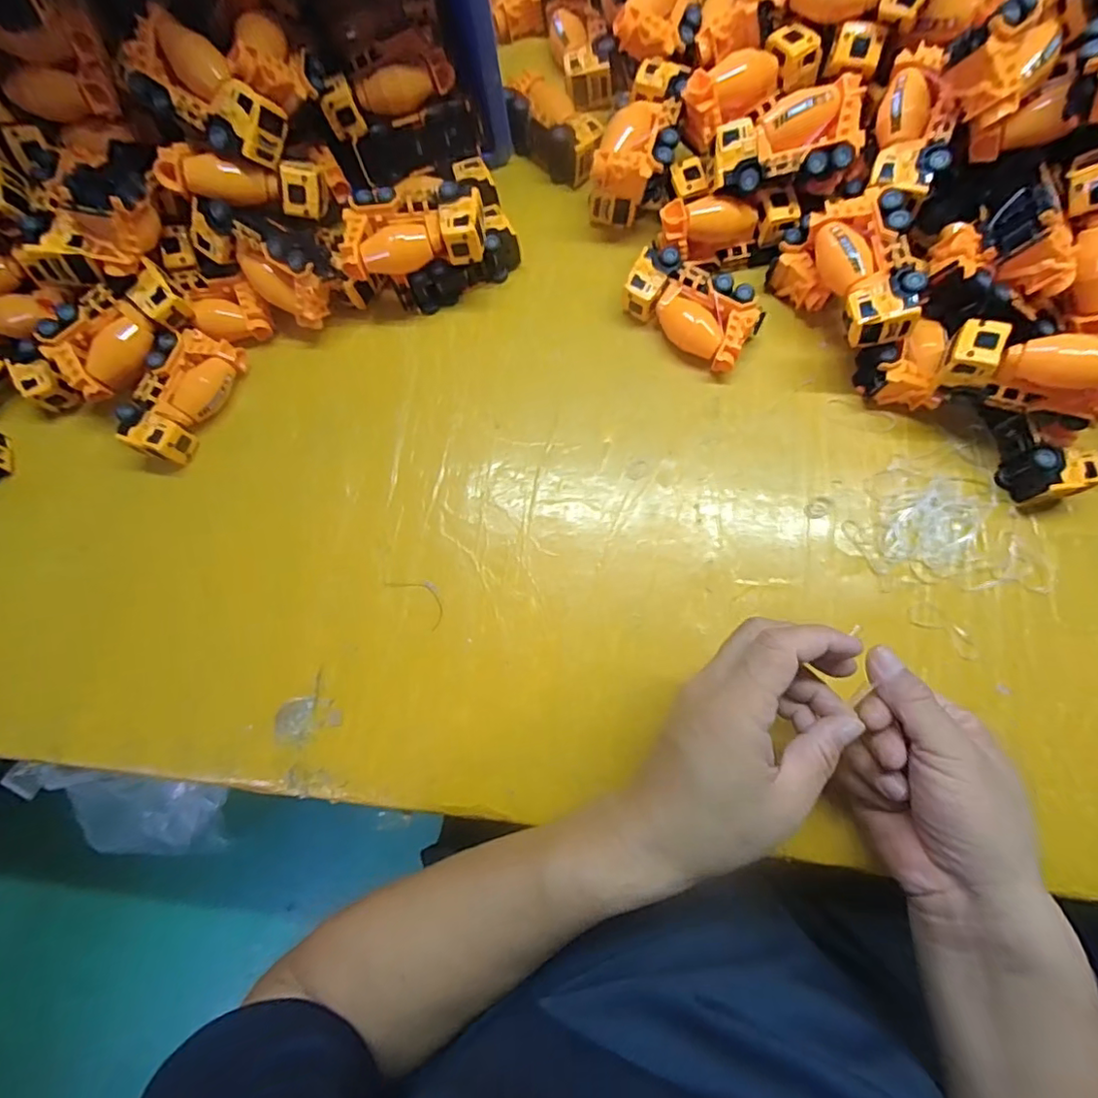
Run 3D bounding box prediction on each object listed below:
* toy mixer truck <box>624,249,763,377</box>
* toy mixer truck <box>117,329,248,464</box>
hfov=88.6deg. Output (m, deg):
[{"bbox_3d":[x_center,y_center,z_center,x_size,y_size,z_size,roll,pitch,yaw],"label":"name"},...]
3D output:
[{"bbox_3d":[0.109,-0.184,0.432,0.104,0.036,0.054,38,81,12],"label":"toy mixer truck"},{"bbox_3d":[-0.287,-0.120,0.443,0.051,0.040,0.106,23,79,9],"label":"toy mixer truck"}]

